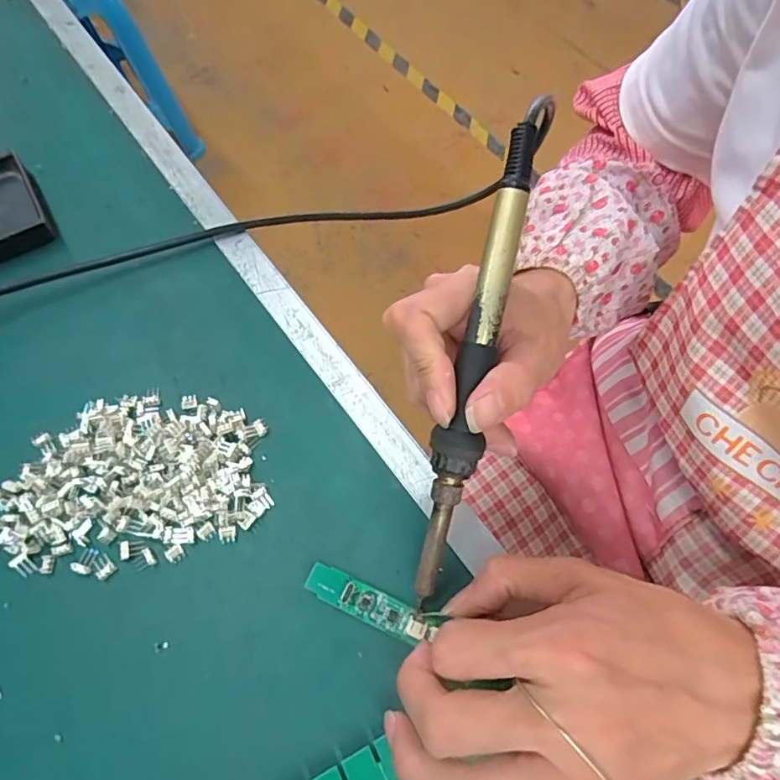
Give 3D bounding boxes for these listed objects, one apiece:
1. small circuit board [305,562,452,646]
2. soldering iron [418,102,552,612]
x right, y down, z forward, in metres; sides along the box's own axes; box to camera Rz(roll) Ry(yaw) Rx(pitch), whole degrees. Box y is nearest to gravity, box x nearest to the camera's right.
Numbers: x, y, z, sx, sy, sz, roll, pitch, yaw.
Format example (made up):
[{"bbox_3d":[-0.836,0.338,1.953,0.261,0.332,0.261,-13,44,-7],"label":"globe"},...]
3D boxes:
[{"bbox_3d":[-0.008,0.093,0.231,0.059,0.006,0.016,21,67,10],"label":"small circuit board"},{"bbox_3d":[0.033,-0.008,0.214,0.019,0.014,0.207,12,95,5],"label":"soldering iron"}]

